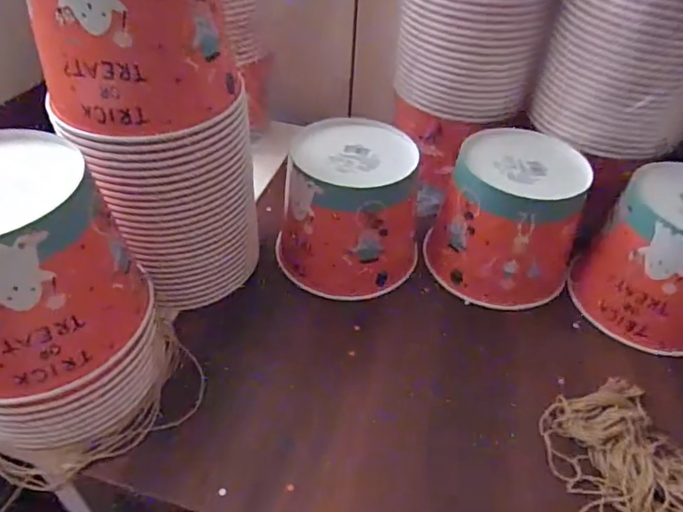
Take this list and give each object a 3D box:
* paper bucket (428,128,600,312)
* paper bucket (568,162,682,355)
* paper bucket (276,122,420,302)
[{"bbox_3d":[0.178,-0.039,0.572,0.150,0.139,0.142,21,46,18],"label":"paper bucket"},{"bbox_3d":[0.337,0.008,0.539,0.134,0.139,0.144,-32,53,-31],"label":"paper bucket"},{"bbox_3d":[0.012,-0.050,0.566,0.148,0.135,0.138,8,43,5],"label":"paper bucket"}]

